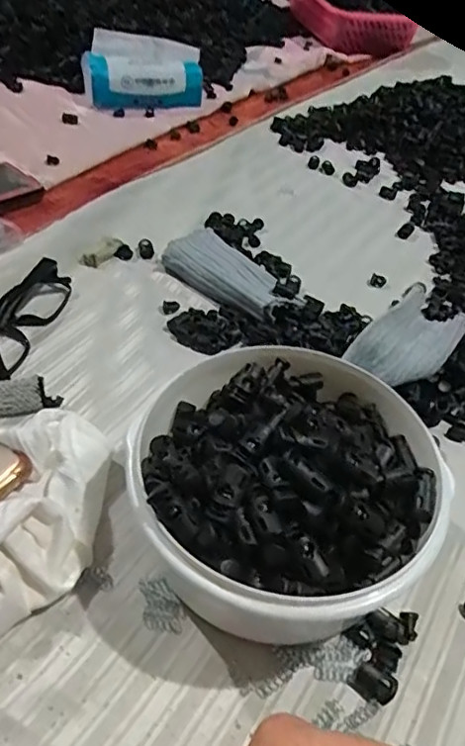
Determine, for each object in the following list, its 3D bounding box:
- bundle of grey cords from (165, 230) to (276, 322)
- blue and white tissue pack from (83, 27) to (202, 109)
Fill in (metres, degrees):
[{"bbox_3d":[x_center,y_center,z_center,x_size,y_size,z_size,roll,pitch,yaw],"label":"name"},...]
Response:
[{"bbox_3d":[-0.004,-0.085,0.488,0.054,0.030,0.119,-32,55,-32],"label":"bundle of grey cords"},{"bbox_3d":[-0.127,-0.428,0.804,0.163,0.081,0.090,-9,46,-15],"label":"blue and white tissue pack"}]

